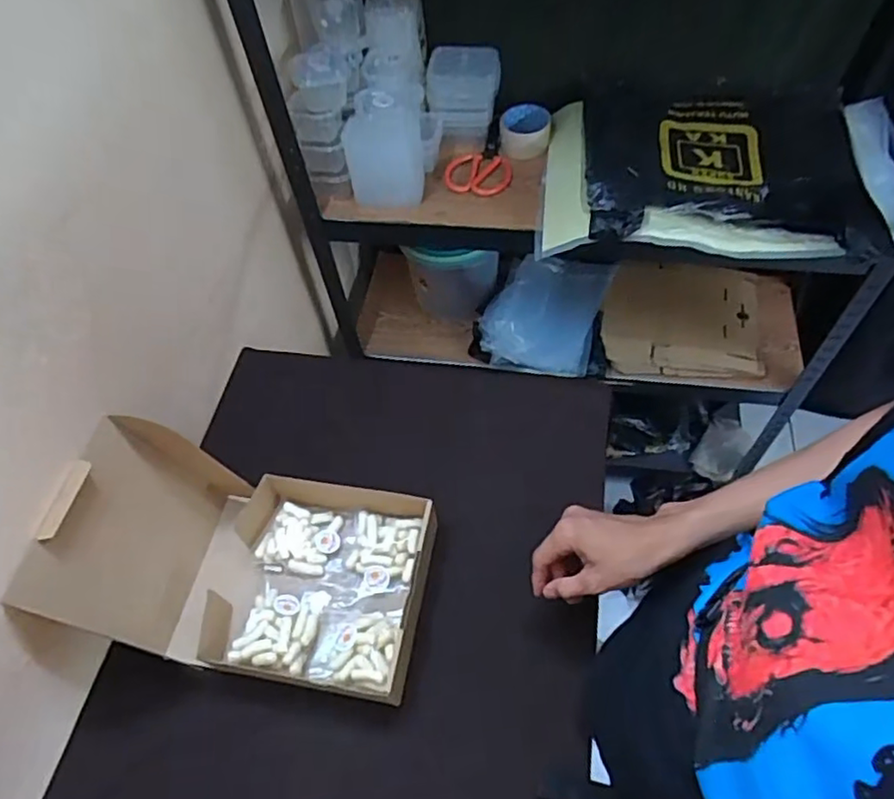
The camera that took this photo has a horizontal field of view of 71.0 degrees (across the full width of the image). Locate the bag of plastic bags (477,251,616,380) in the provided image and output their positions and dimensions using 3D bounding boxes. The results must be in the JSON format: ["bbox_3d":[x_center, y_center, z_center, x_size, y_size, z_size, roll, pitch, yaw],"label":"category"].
[{"bbox_3d":[0.201,-0.182,1.260,0.217,0.066,0.265,16,59,14],"label":"bag of plastic bags"}]

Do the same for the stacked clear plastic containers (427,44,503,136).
[{"bbox_3d":[0.030,-0.490,1.022,0.114,0.136,0.075,2,57,6],"label":"stacked clear plastic containers"}]

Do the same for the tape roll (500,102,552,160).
[{"bbox_3d":[0.131,-0.448,1.049,0.086,0.044,0.086,-2,56,3],"label":"tape roll"}]

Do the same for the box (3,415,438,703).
[{"bbox_3d":[-0.209,0.174,0.677,0.336,0.199,0.221,7,57,9],"label":"box"}]

